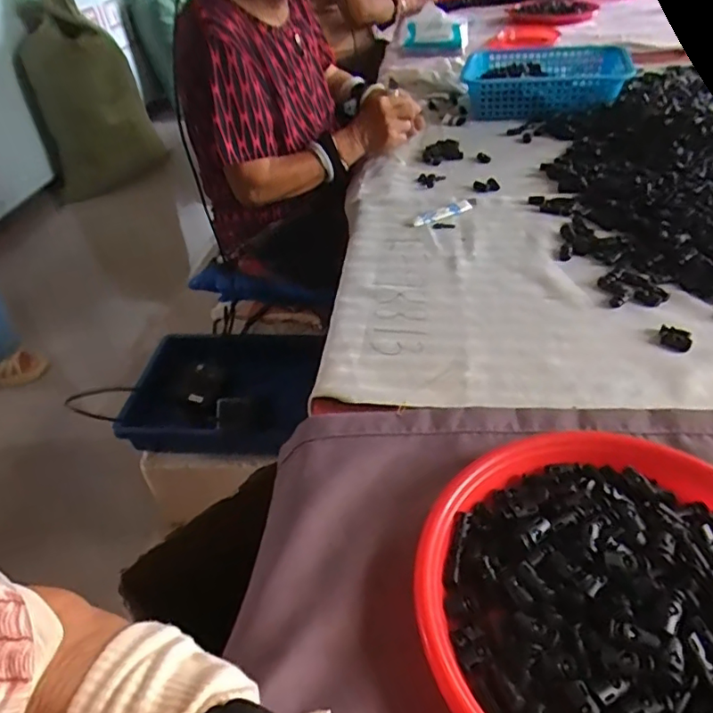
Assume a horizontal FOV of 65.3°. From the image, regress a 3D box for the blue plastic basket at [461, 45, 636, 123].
[{"bbox_3d":[0.373,-0.548,1.103,0.302,0.067,0.281,7,43,16],"label":"blue plastic basket"}]

